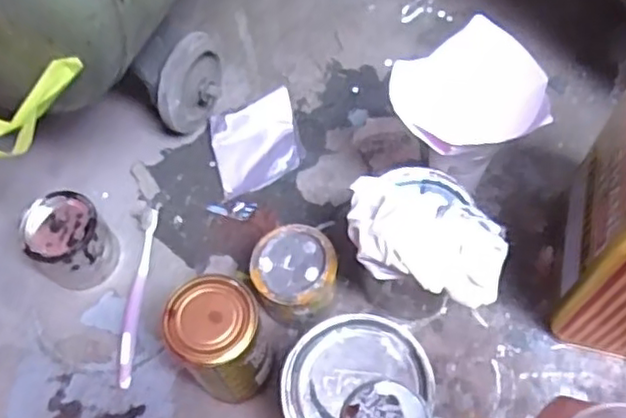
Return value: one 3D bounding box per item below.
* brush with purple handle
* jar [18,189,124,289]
[{"bbox_3d":[-0.173,0.081,0.644,0.017,0.008,0.182,1,62,4],"label":"brush with purple handle"},{"bbox_3d":[-0.233,0.034,0.640,0.071,0.075,0.073,-1,62,3],"label":"jar"}]

